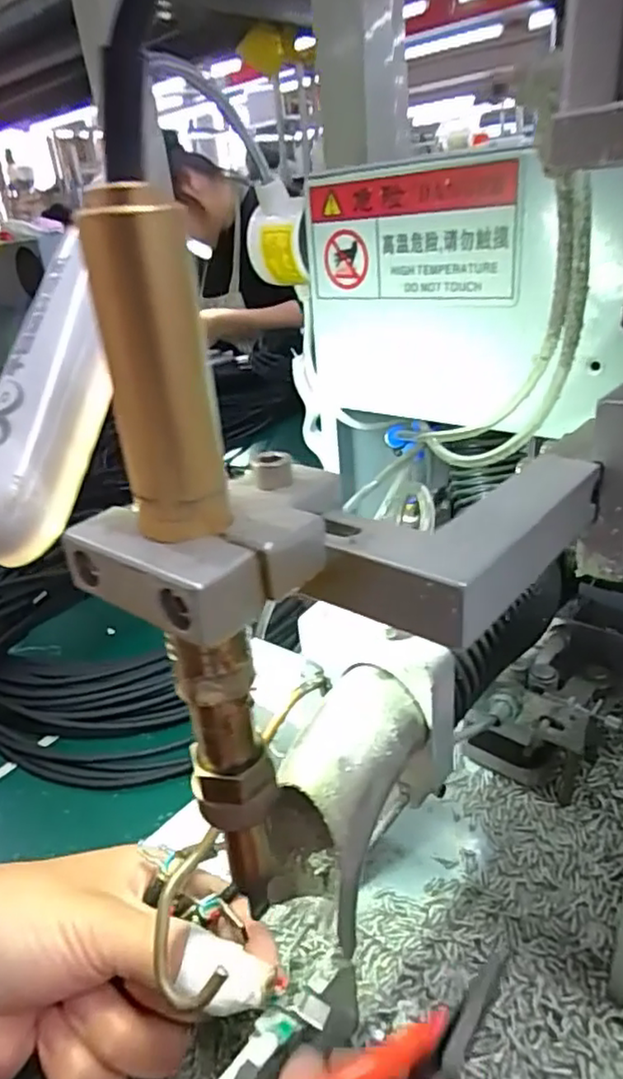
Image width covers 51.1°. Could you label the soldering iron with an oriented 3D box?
[{"bbox_3d":[-0.023,0.015,0.132,0.017,0.149,0.017,-9,27,-8],"label":"soldering iron"}]

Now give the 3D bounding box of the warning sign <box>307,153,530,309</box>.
[{"bbox_3d":[0.037,-0.119,0.257,0.097,0.048,0.007,16,34,38],"label":"warning sign"}]

